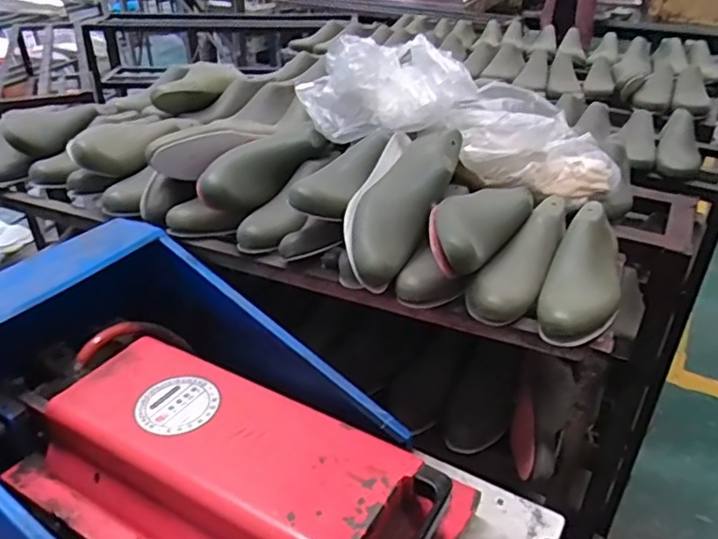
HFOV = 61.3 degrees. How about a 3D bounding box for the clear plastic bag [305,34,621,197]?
[{"bbox_3d":[0.162,-0.246,0.959,0.498,0.161,0.188,20,31,0],"label":"clear plastic bag"}]

